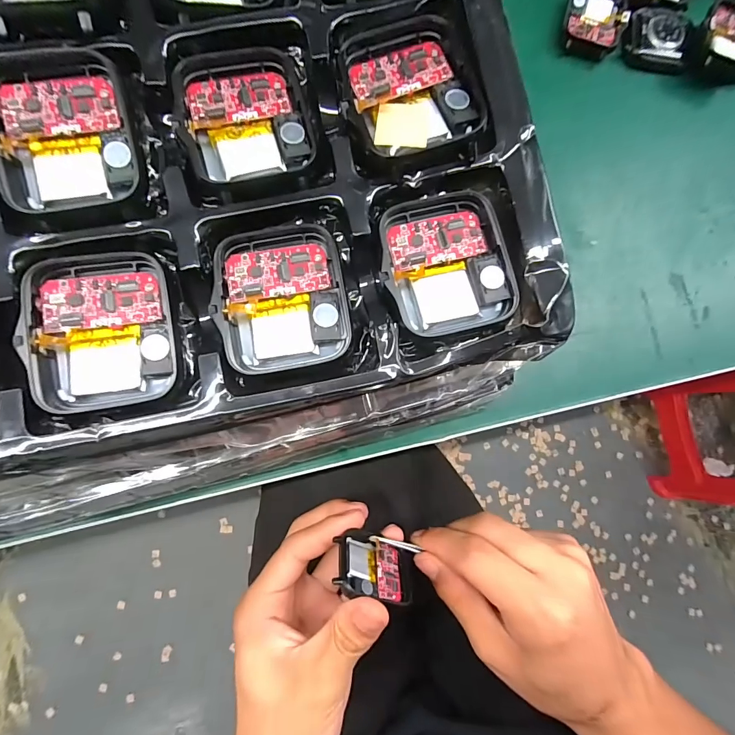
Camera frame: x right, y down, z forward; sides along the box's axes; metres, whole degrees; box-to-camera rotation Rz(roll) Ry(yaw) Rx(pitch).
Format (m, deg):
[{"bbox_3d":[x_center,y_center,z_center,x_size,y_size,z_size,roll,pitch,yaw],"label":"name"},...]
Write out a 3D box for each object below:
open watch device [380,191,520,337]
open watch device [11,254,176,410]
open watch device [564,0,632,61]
[{"bbox_3d":[0.024,-0.032,0.118,0.036,0.007,0.043,-15,86,-5],"label":"open watch device"},{"bbox_3d":[-0.074,-0.010,0.107,0.036,0.007,0.043,-9,85,-5],"label":"open watch device"},{"bbox_3d":[0.145,-0.223,0.246,0.038,0.008,0.048,13,82,-3],"label":"open watch device"}]

